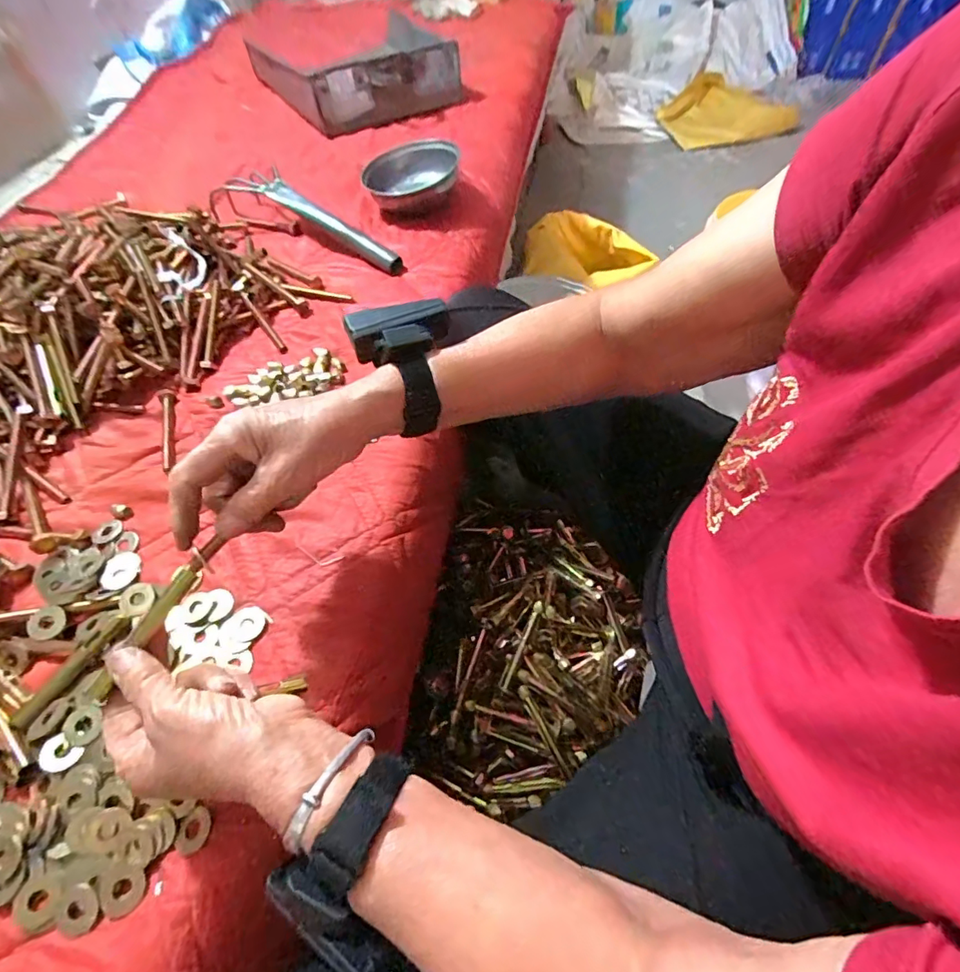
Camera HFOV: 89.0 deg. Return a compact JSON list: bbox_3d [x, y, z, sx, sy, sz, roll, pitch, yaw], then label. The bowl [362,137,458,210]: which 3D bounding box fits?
[{"bbox_3d":[-0.097,-0.429,0.689,0.128,0.050,0.145,0,55,3],"label":"bowl"}]

